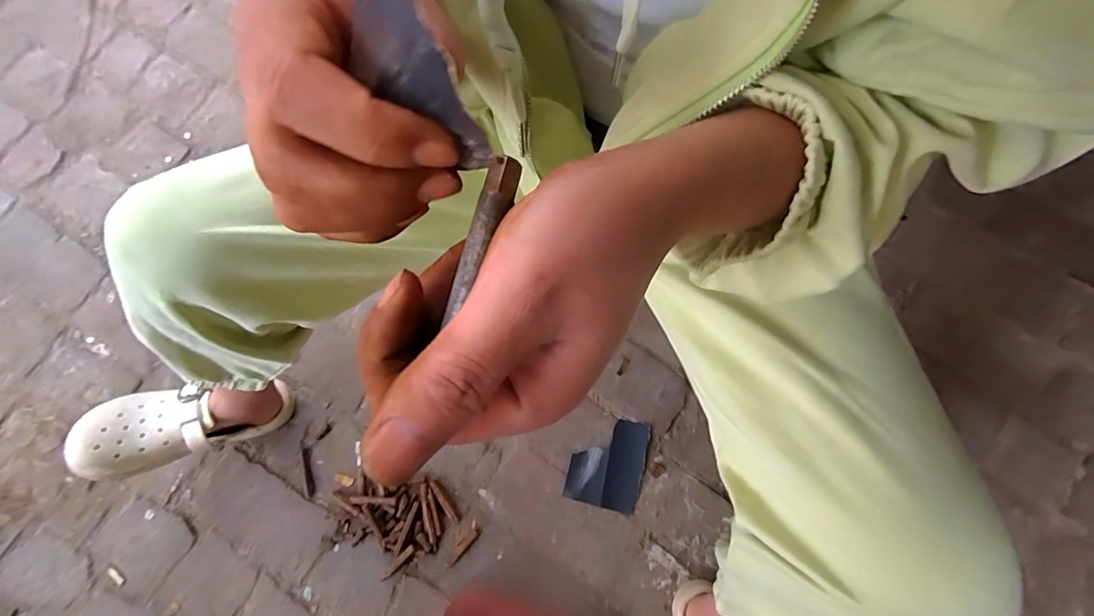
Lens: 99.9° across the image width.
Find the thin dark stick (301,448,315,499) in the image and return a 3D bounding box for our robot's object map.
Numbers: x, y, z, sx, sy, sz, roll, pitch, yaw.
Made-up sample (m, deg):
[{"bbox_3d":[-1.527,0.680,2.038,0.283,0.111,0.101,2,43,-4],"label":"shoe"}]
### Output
[{"bbox_3d":[-0.380,0.262,0.732,0.014,0.004,0.076,-13,76,-3],"label":"thin dark stick"}]

